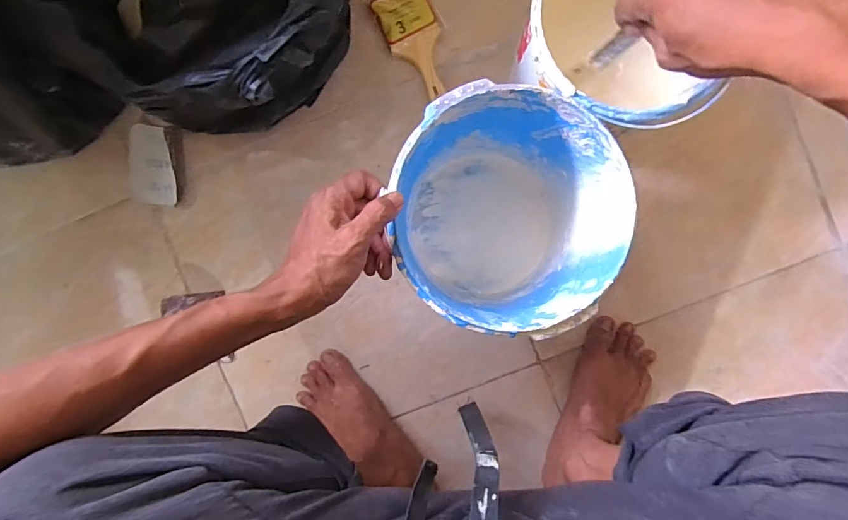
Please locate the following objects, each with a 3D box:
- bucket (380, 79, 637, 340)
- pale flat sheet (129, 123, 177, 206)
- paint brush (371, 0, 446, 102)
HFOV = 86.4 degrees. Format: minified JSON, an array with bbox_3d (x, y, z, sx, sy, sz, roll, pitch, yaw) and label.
[{"bbox_3d":[0.079,-0.049,0.477,0.200,0.206,0.203,0,94,3],"label":"bucket"},{"bbox_3d":[-0.354,-0.123,0.591,0.062,0.021,0.101,-1,94,3],"label":"pale flat sheet"},{"bbox_3d":[-0.008,-0.272,0.567,0.066,0.018,0.138,-24,93,4],"label":"paint brush"}]

